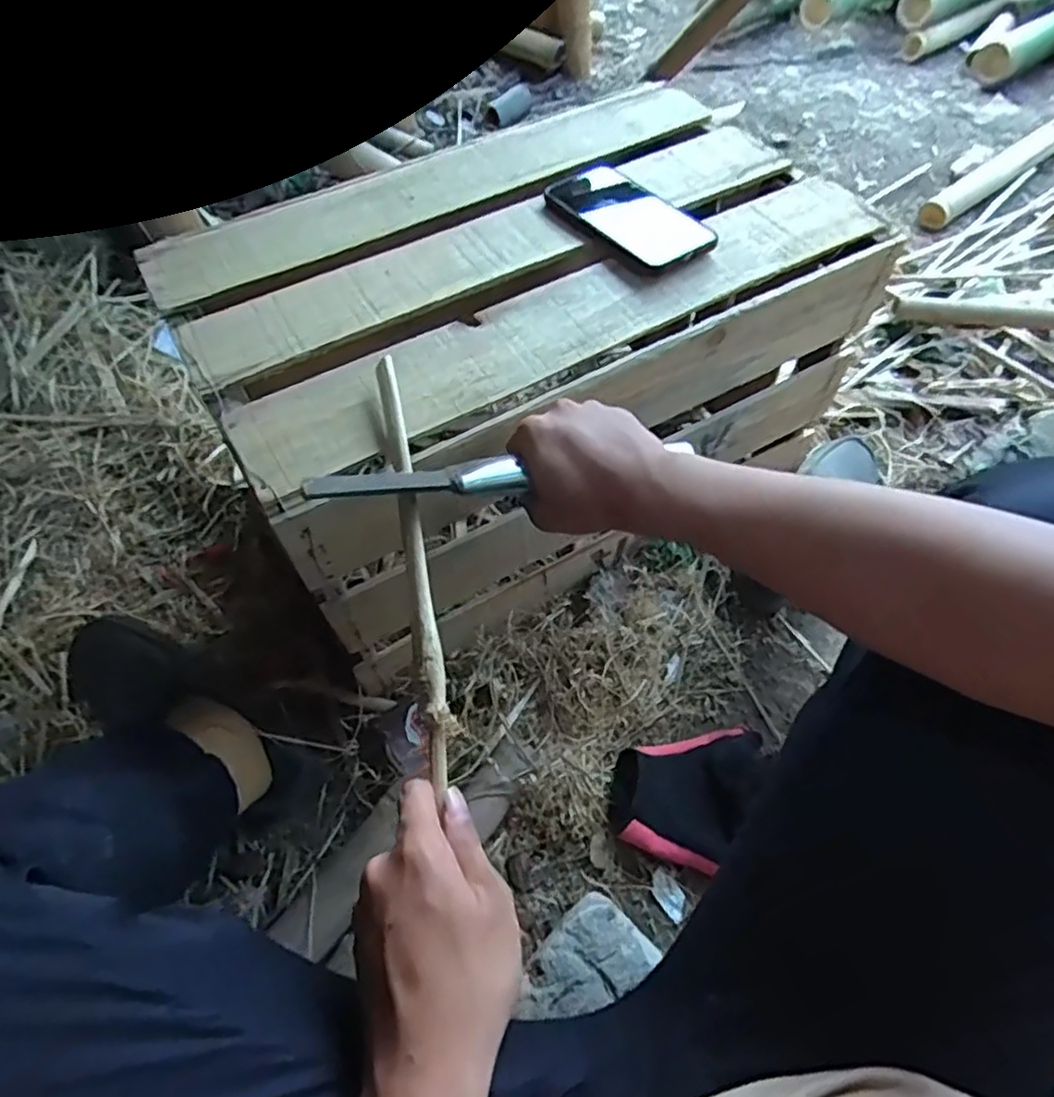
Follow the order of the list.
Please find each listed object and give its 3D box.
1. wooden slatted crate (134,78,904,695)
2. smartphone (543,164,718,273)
[{"bbox_3d":[-0.004,-0.184,0.714,0.578,0.308,0.370,-29,58,-15],"label":"wooden slatted crate"},{"bbox_3d":[0.087,-0.295,0.597,0.080,0.012,0.153,-34,59,-18],"label":"smartphone"}]

